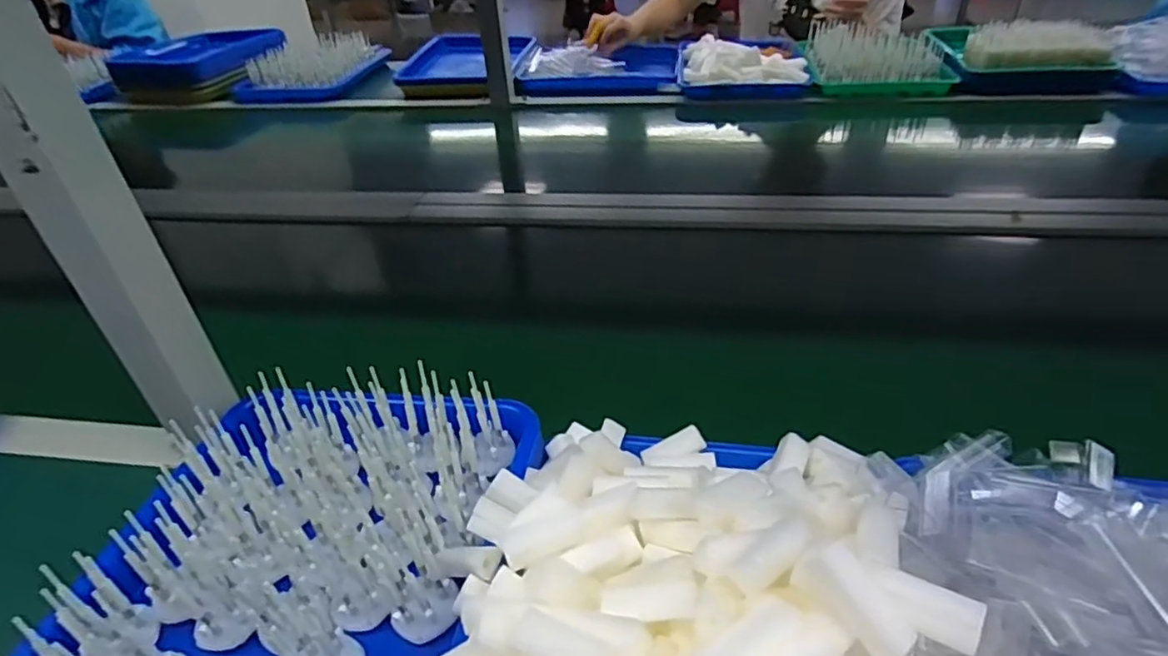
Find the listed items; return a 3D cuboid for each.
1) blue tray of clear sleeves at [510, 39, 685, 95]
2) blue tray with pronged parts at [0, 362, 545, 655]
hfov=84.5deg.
[{"bbox_3d":[0.031,-0.546,1.354,0.337,0.059,0.211,4,37,11],"label":"blue tray of clear sleeves"},{"bbox_3d":[-0.173,0.155,0.359,0.242,0.066,0.322,3,37,10],"label":"blue tray with pronged parts"}]

